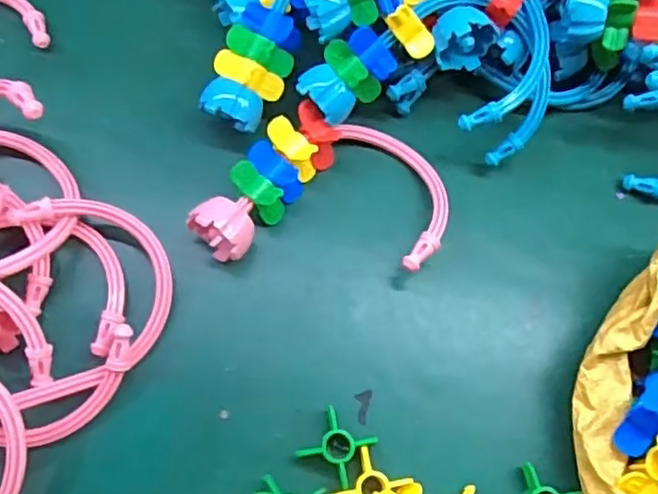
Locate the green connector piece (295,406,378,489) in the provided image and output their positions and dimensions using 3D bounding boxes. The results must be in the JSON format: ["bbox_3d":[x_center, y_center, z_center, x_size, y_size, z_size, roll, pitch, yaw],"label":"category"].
[{"bbox_3d":[0.006,0.142,0.473,0.041,0.023,0.041,34,70,9],"label":"green connector piece"}]

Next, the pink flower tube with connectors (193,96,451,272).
[{"bbox_3d":[-0.003,-0.047,0.520,0.188,0.060,0.123,4,68,-3],"label":"pink flower tube with connectors"}]

